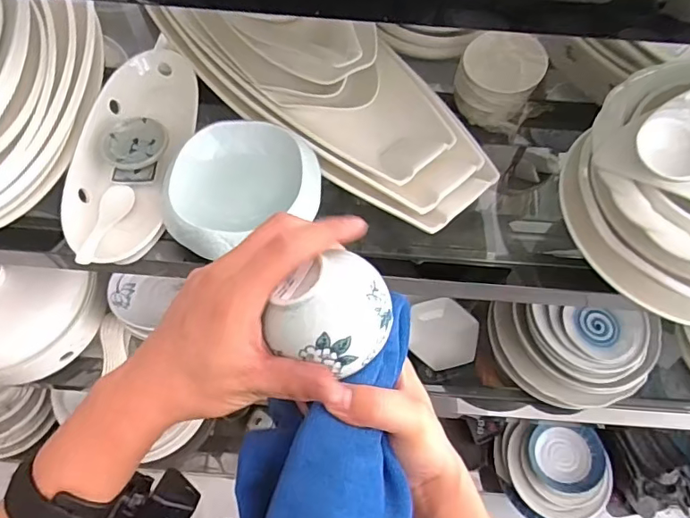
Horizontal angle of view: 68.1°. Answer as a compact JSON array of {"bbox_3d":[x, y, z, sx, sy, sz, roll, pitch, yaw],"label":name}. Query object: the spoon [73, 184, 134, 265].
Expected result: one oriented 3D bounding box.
[{"bbox_3d":[-0.293,-0.044,0.622,0.036,0.020,0.133,3,44,-1],"label":"spoon"}]

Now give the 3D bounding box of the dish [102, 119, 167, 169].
[{"bbox_3d":[-0.279,-0.153,0.678,0.084,0.020,0.069,-17,66,-11],"label":"dish"}]

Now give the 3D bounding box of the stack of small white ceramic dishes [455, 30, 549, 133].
[{"bbox_3d":[0.221,-0.263,0.742,0.114,0.076,0.133,18,64,6],"label":"stack of small white ceramic dishes"}]

